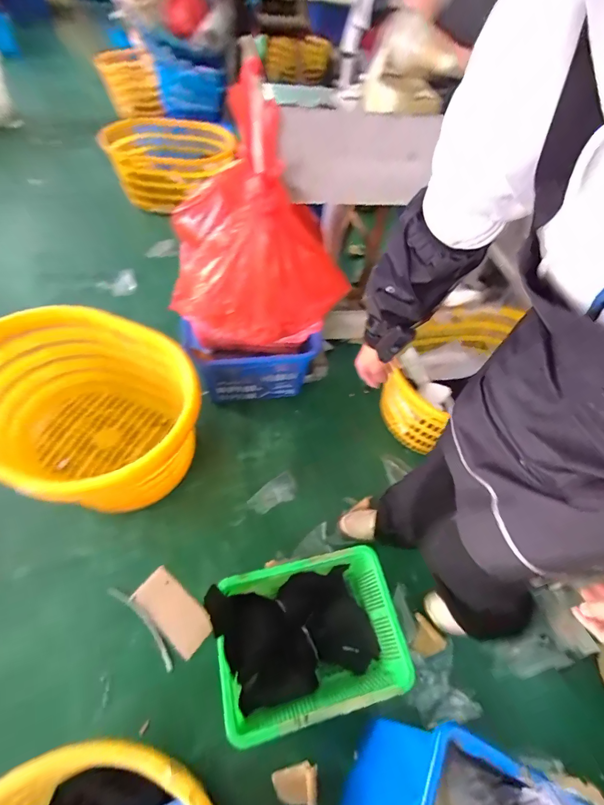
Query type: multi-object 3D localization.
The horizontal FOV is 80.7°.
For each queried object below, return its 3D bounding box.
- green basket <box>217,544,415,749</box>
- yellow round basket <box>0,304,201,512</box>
[{"bbox_3d":[0.022,0.539,0.832,0.397,0.128,0.292,-9,55,-12],"label":"green basket"},{"bbox_3d":[-0.591,0.037,0.991,0.475,0.349,0.575,-37,65,-27],"label":"yellow round basket"}]

